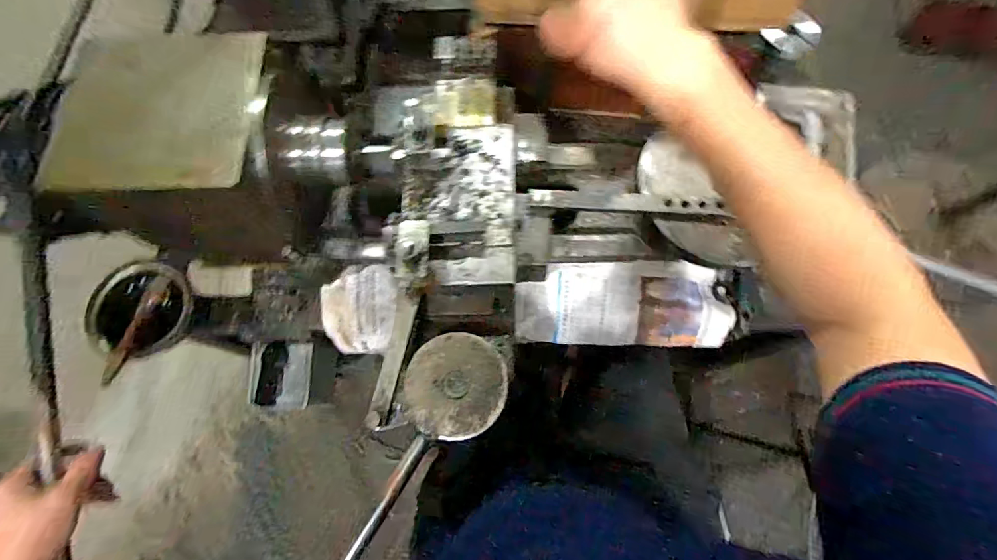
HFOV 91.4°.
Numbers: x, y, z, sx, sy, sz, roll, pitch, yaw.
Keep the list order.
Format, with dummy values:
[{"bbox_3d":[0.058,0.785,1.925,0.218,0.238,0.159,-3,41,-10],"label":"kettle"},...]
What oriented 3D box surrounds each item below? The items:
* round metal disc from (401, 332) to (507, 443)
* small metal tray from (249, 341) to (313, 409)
[{"bbox_3d":[-0.041,0.102,0.470,0.095,0.011,0.097,-1,73,2],"label":"round metal disc"},{"bbox_3d":[-0.312,0.138,0.700,0.079,0.030,0.094,9,86,-35],"label":"small metal tray"}]

